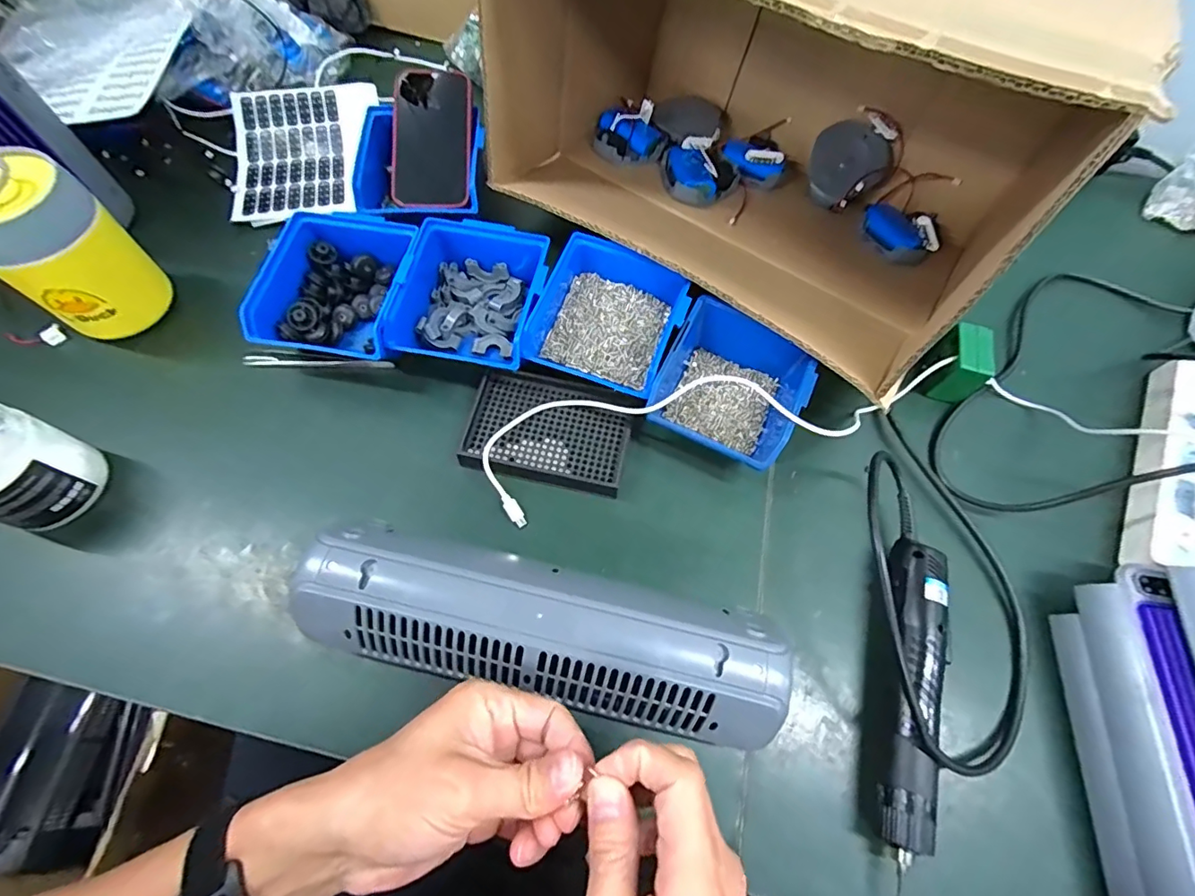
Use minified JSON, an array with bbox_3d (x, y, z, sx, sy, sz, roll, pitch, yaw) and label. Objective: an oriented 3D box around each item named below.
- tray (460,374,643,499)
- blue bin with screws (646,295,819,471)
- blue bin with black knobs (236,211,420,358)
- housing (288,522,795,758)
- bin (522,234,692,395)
[{"bbox_3d":[-0.038,-0.014,0.442,0.136,0.019,0.094,14,65,4],"label":"tray"},{"bbox_3d":[0.114,-0.053,0.444,0.114,0.058,0.131,25,68,9],"label":"blue bin with screws"},{"bbox_3d":[-0.227,-0.141,0.469,0.119,0.067,0.136,7,66,1],"label":"blue bin with black knobs"},{"bbox_3d":[-0.037,0.114,0.327,0.308,0.054,0.088,13,65,3],"label":"housing"},{"bbox_3d":[0.012,-0.116,0.464,0.121,0.055,0.138,18,66,6],"label":"bin"}]

